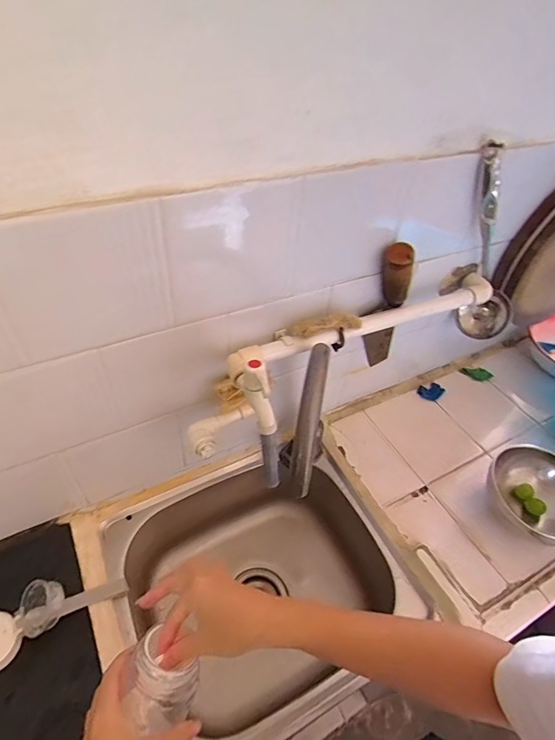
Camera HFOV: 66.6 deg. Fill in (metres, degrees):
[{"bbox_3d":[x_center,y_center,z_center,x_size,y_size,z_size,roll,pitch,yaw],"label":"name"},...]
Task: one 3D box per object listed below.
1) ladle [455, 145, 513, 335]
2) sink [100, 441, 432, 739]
[{"bbox_3d":[0.309,-0.179,0.642,0.089,0.333,0.067,-14,45,15],"label":"ladle"},{"bbox_3d":[-0.034,0.356,0.695,0.391,0.191,0.372,-19,52,-22],"label":"sink"}]

